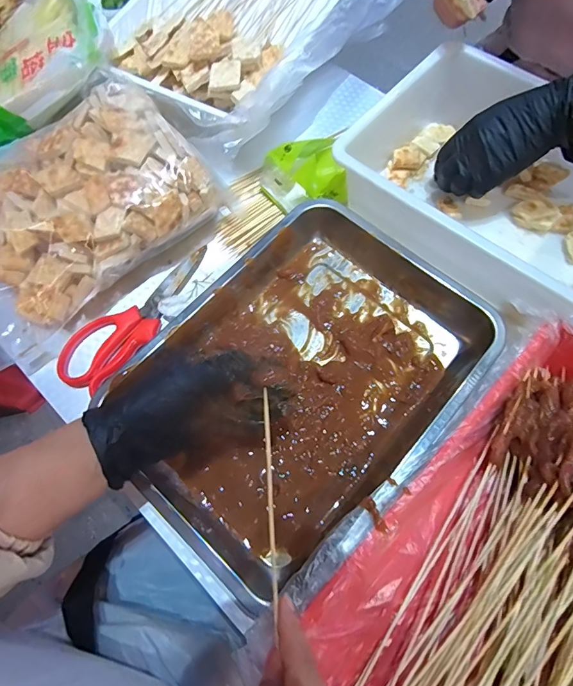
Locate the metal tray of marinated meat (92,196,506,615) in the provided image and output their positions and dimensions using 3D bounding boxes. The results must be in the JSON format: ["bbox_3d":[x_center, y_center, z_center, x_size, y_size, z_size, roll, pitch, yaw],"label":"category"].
[{"bbox_3d":[0.014,0.033,0.403,0.258,0.062,0.373,40,74,15],"label":"metal tray of marinated meat"}]

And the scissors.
[{"bbox_3d":[-0.165,-0.036,0.457,0.070,0.018,0.207,35,73,14],"label":"scissors"}]

